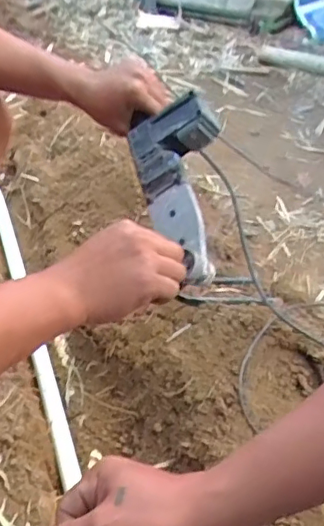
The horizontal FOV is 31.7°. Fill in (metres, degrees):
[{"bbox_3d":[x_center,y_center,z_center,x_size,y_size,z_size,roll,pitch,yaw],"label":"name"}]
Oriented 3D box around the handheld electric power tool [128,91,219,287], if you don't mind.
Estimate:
[{"bbox_3d":[0.018,-0.085,0.707,0.109,0.063,0.239,-9,75,33],"label":"handheld electric power tool"}]

